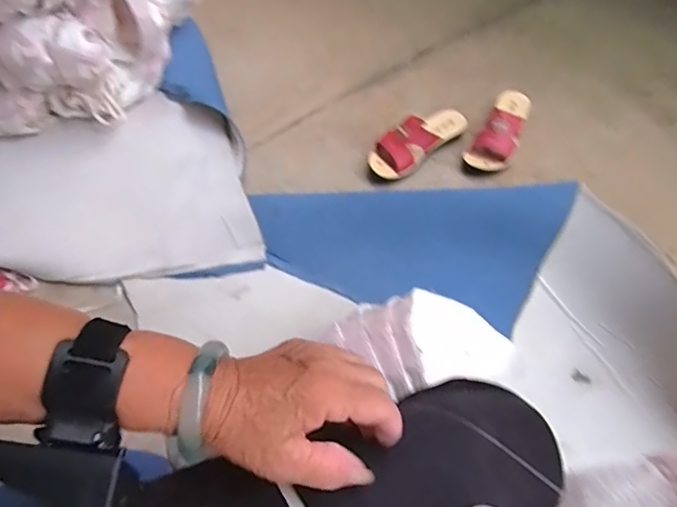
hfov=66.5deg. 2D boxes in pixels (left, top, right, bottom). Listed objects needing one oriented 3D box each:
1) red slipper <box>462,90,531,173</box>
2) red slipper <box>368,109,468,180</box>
[{"bbox_3d":[0.331,-0.253,1.025,0.087,0.070,0.218,29,65,18],"label":"red slipper"},{"bbox_3d":[0.154,-0.230,1.006,0.220,0.076,0.079,-37,65,-16],"label":"red slipper"}]

